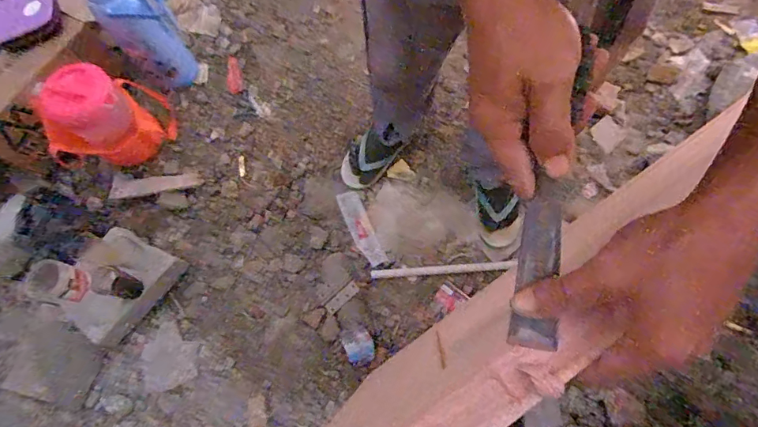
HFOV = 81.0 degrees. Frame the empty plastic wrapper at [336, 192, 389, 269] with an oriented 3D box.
[{"bbox_3d":[-0.047,0.037,1.131,0.057,0.015,0.203,-23,76,-8],"label":"empty plastic wrapper"}]

